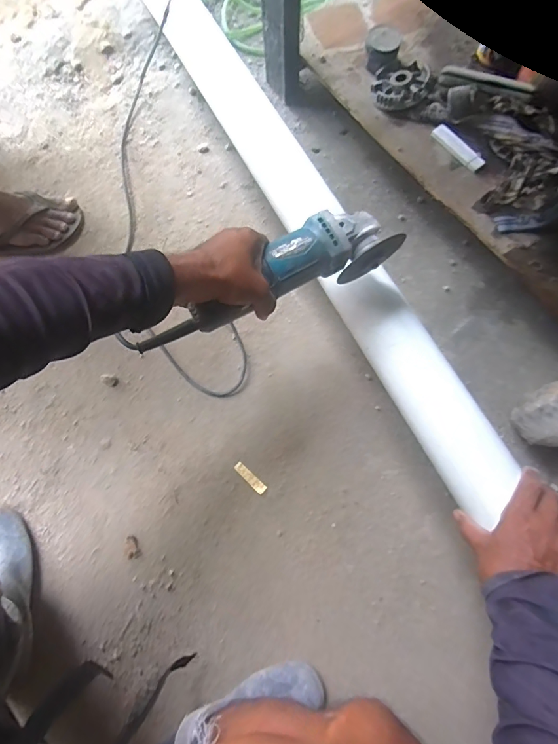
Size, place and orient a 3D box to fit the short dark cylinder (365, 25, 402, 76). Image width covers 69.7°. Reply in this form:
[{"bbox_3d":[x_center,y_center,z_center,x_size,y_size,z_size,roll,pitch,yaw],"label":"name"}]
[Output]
[{"bbox_3d":[0.181,-0.567,0.708,0.057,0.038,0.062,0,75,0],"label":"short dark cylinder"}]

